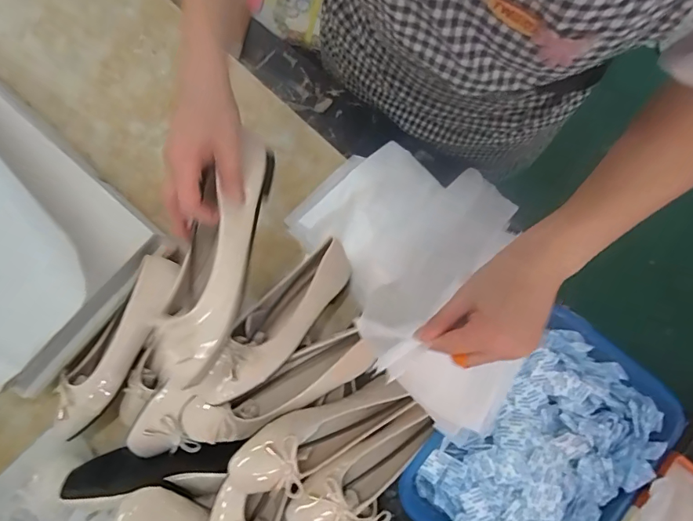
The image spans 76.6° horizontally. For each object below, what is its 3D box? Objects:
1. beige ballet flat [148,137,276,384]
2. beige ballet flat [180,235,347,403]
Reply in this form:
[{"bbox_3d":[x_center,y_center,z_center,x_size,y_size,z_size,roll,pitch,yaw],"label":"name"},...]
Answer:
[{"bbox_3d":[-0.125,-0.005,0.422,0.070,0.059,0.228,16,80,5],"label":"beige ballet flat"},{"bbox_3d":[-0.083,0.077,0.551,0.071,0.071,0.247,38,66,8],"label":"beige ballet flat"}]

